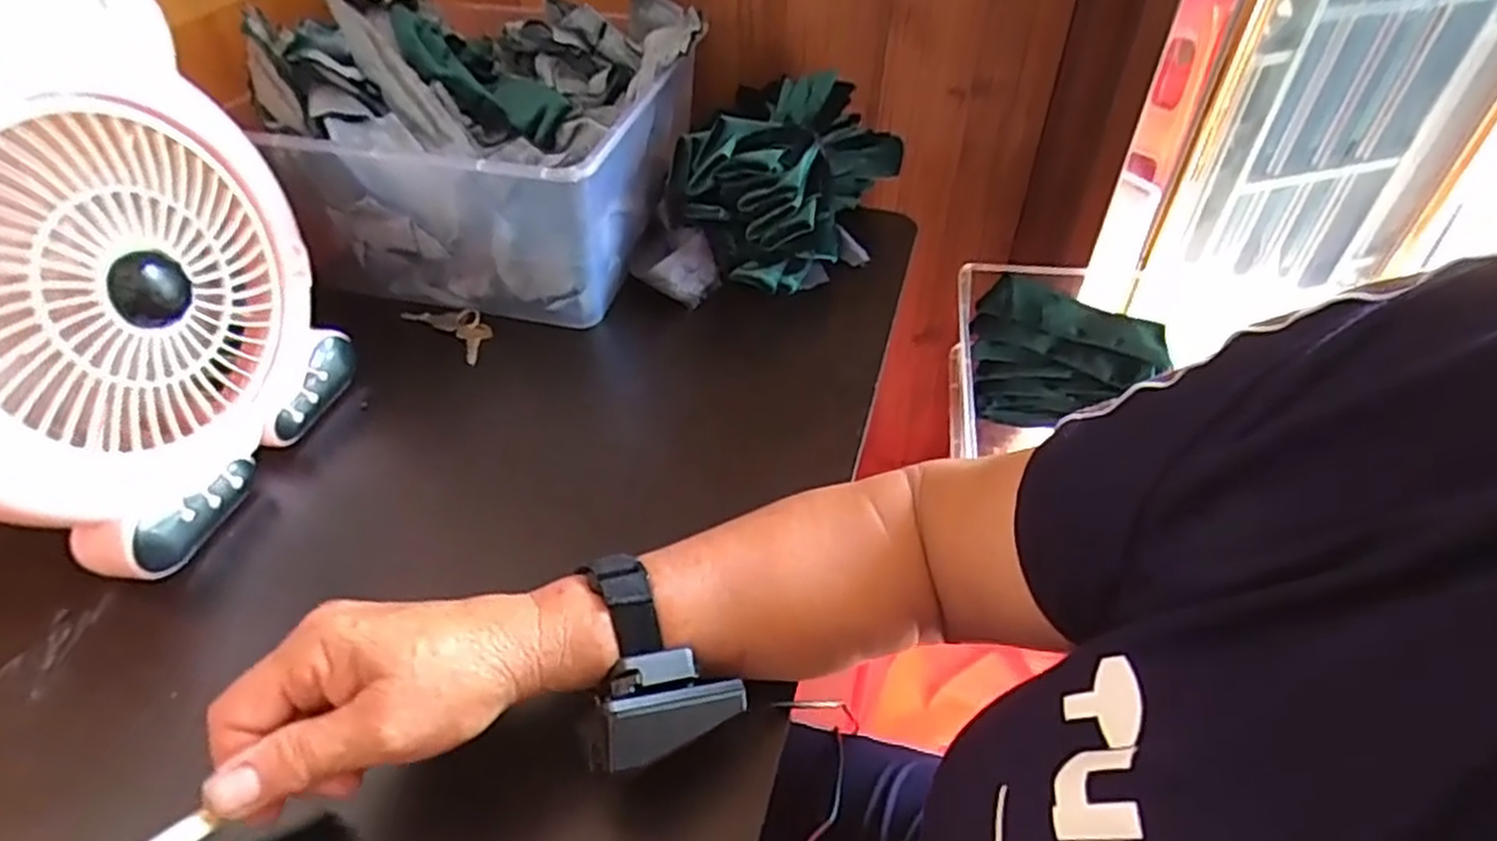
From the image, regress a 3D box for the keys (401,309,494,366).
[{"bbox_3d":[-0.226,-0.073,0.605,0.089,0.008,0.038,31,51,28],"label":"keys"}]

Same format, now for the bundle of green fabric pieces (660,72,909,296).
[{"bbox_3d":[0.035,-0.206,0.664,0.144,0.115,0.190,19,47,19],"label":"bundle of green fabric pieces"}]

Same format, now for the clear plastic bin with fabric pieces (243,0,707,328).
[{"bbox_3d":[-0.191,-0.224,0.633,0.259,0.194,0.271,9,44,9],"label":"clear plastic bin with fabric pieces"}]

